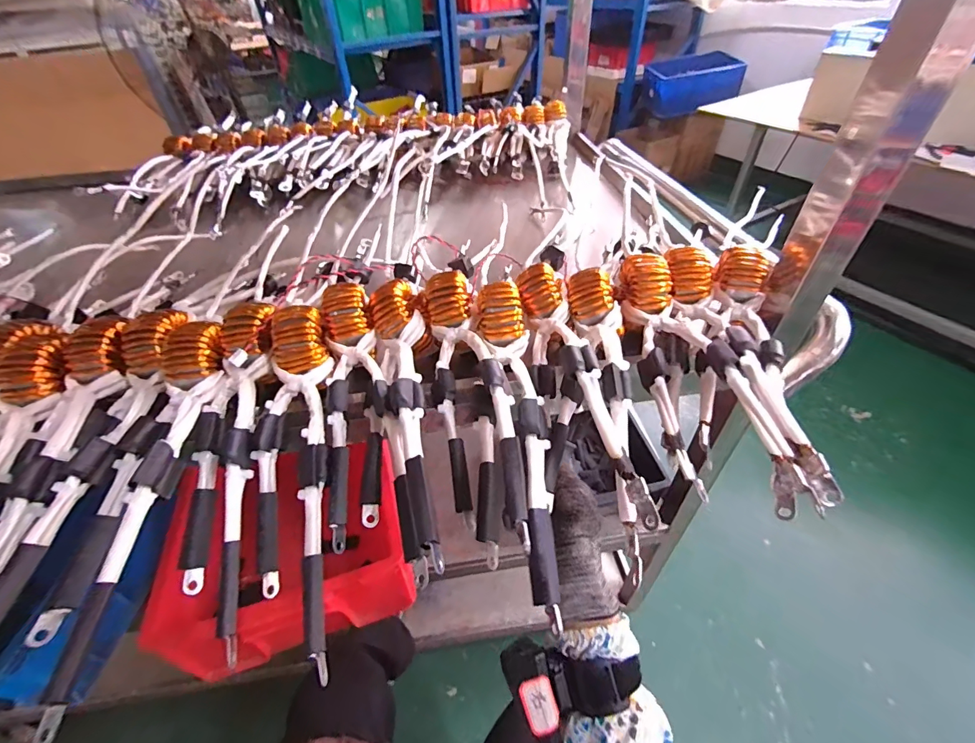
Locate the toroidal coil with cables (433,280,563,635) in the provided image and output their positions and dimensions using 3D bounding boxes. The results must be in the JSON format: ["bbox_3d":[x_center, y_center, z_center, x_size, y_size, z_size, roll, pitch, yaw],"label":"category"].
[{"bbox_3d":[0.010,0.034,0.331,0.070,0.063,0.280,-5,45,-2],"label":"toroidal coil with cables"}]

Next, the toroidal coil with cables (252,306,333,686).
[{"bbox_3d":[-0.155,0.069,0.334,0.059,0.039,0.290,-9,65,-6],"label":"toroidal coil with cables"}]

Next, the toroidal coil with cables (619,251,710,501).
[{"bbox_3d":[0.156,-0.009,0.378,0.046,0.040,0.238,1,58,4],"label":"toroidal coil with cables"}]

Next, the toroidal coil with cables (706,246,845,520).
[{"bbox_3d":[0.229,-0.020,0.353,0.076,0.044,0.292,10,46,13],"label":"toroidal coil with cables"}]

